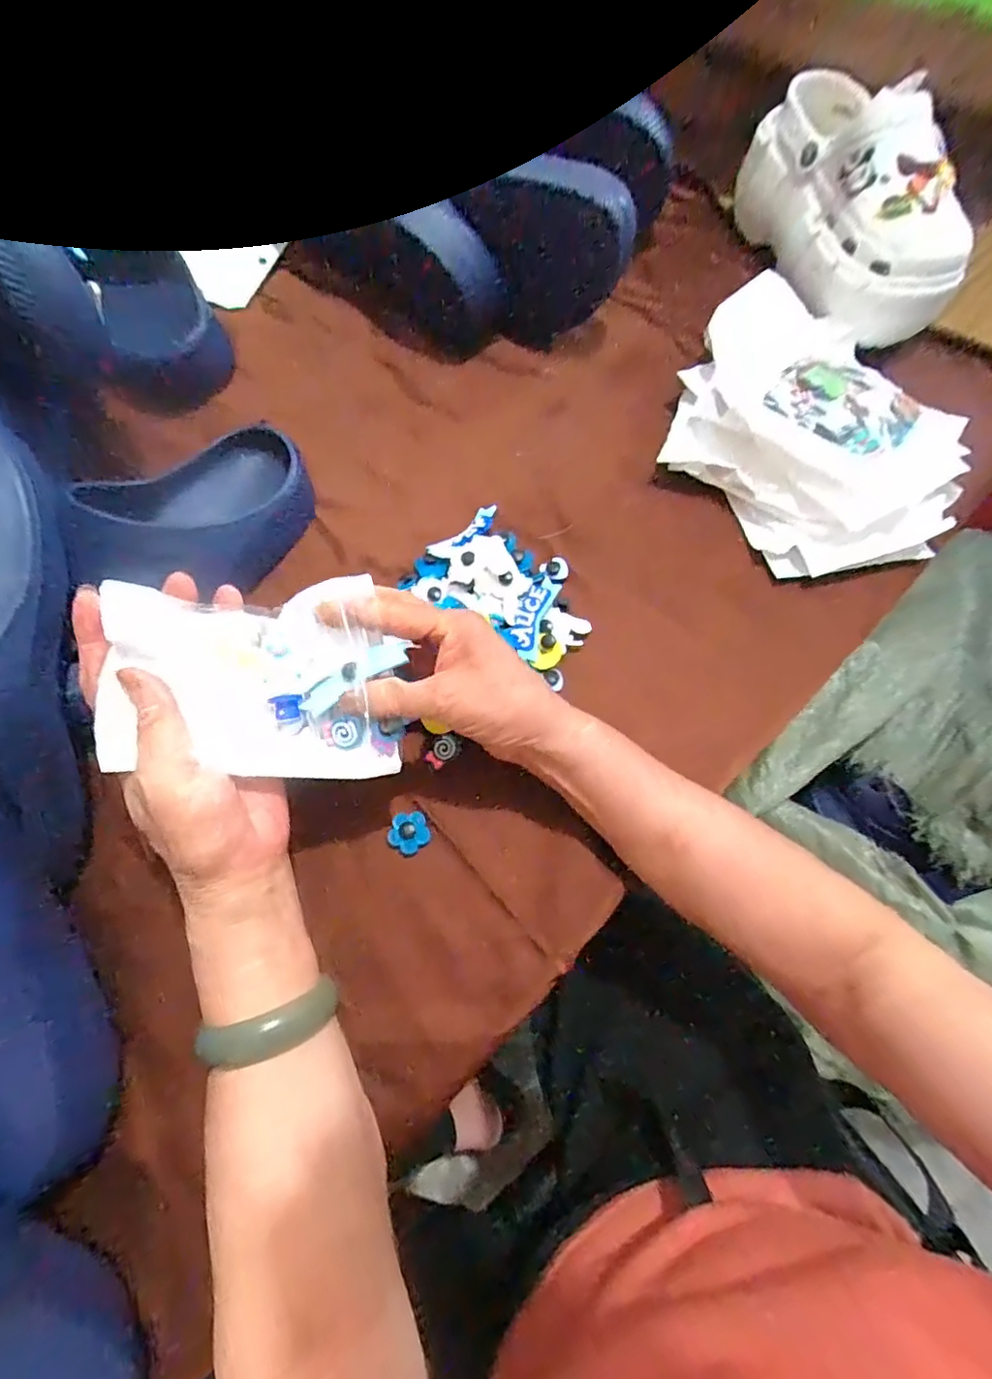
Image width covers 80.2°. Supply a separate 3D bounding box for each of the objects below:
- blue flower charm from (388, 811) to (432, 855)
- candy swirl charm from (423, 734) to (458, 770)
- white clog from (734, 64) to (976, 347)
[{"bbox_3d":[-0.054,0.088,0.361,0.024,0.005,0.025,0,69,0],"label":"blue flower charm"},{"bbox_3d":[-0.035,0.040,0.380,0.022,0.009,0.014,-40,74,-14],"label":"candy swirl charm"},{"bbox_3d":[0.297,-0.406,0.488,0.095,0.101,0.238,-11,70,-4],"label":"white clog"}]

